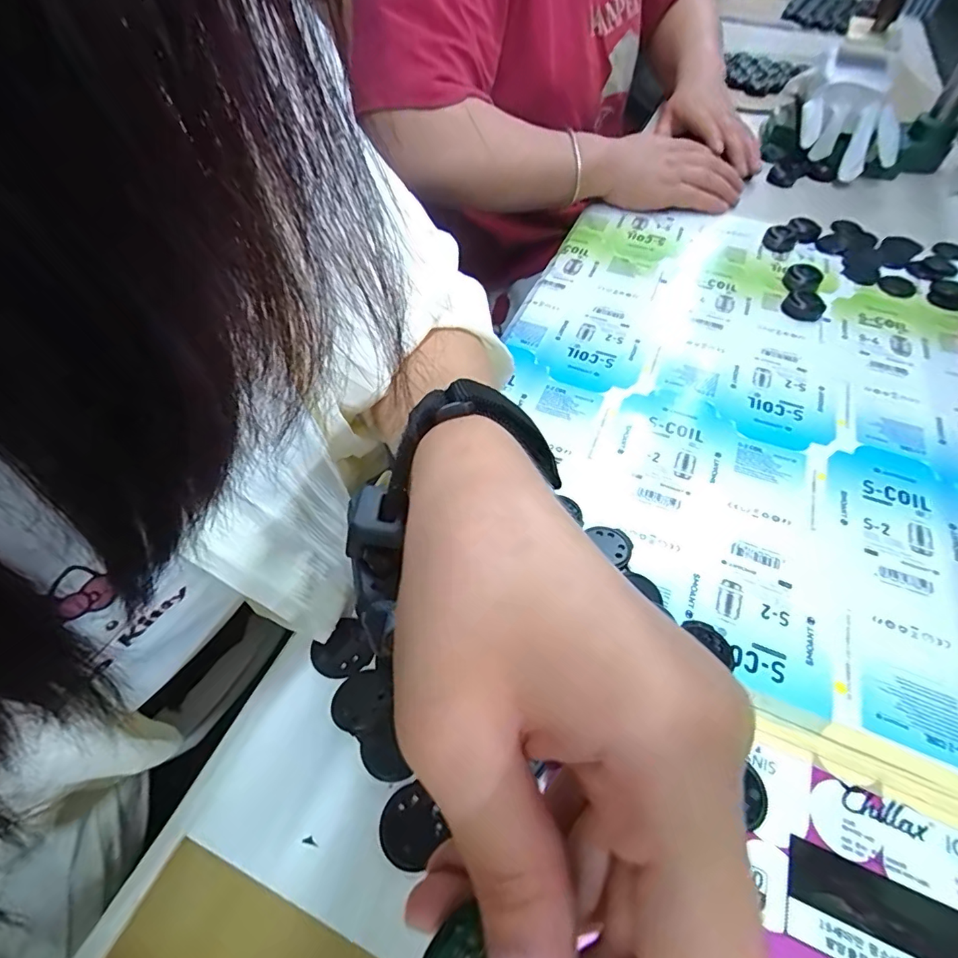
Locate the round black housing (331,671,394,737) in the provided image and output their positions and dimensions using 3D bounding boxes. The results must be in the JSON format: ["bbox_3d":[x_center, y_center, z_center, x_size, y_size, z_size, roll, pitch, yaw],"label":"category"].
[{"bbox_3d":[-0.055,0.104,0.234,0.026,0.007,0.028,0,53,0],"label":"round black housing"}]

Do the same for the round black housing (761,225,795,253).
[{"bbox_3d":[0.289,-0.232,0.488,0.027,0.014,0.026,0,53,0],"label":"round black housing"}]

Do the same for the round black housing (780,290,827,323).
[{"bbox_3d":[0.272,-0.145,0.423,0.031,0.015,0.031,0,53,0],"label":"round black housing"}]

